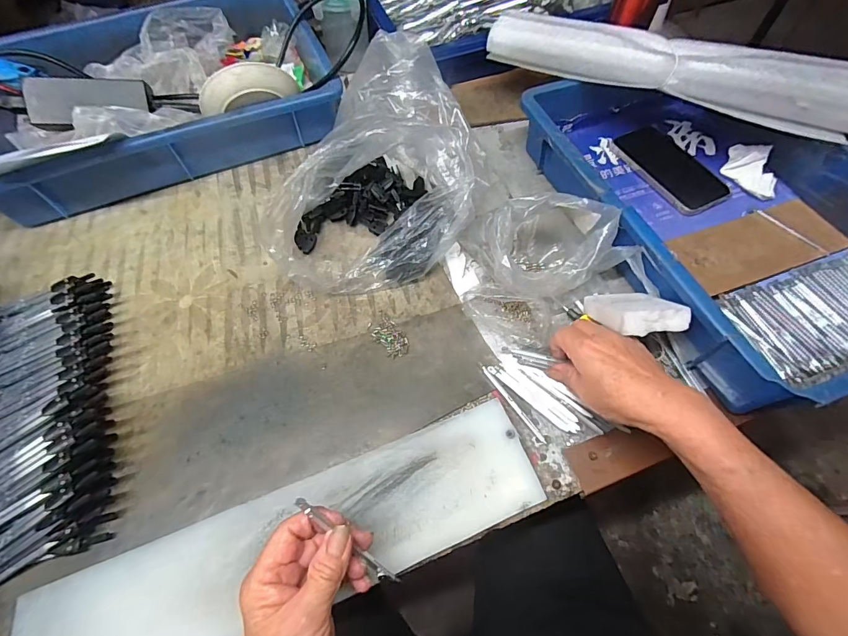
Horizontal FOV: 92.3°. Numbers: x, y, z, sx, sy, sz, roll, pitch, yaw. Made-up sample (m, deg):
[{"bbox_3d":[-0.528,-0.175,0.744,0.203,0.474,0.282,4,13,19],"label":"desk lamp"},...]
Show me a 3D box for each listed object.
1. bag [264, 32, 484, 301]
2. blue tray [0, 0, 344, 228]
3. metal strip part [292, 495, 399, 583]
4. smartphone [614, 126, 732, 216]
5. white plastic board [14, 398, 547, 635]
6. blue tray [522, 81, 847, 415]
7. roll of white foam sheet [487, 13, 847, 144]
[{"bbox_3d":[-0.056,-0.164,0.450,0.223,0.131,0.222,-14,61,-4],"label":"bag"},{"bbox_3d":[-0.346,-0.294,0.538,0.412,0.121,0.270,-23,62,-9],"label":"blue tray"},{"bbox_3d":[-0.050,0.151,0.272,0.008,0.004,0.096,-47,105,-20],"label":"metal strip part"},{"bbox_3d":[0.316,-0.192,0.517,0.081,0.012,0.142,-24,63,-9],"label":"smartphone"},{"bbox_3d":[-0.098,0.178,0.317,0.395,0.010,0.088,-20,62,-11],"label":"white plastic board"},{"bbox_3d":[0.321,-0.132,0.454,0.279,0.084,0.436,-20,62,-7],"label":"blue tray"},{"bbox_3d":[0.287,-0.286,0.467,0.438,0.051,0.054,22,64,12],"label":"roll of white foam sheet"}]

